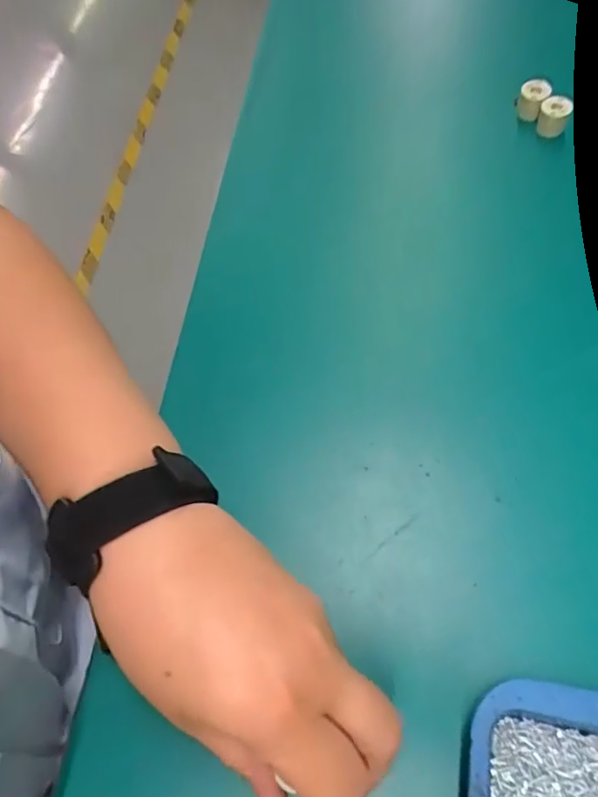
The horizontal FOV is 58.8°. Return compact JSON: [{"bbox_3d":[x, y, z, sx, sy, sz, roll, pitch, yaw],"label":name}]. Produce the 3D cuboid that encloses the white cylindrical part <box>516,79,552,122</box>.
[{"bbox_3d":[0.169,-0.216,0.384,0.019,0.020,0.019,0,65,0],"label":"white cylindrical part"}]

